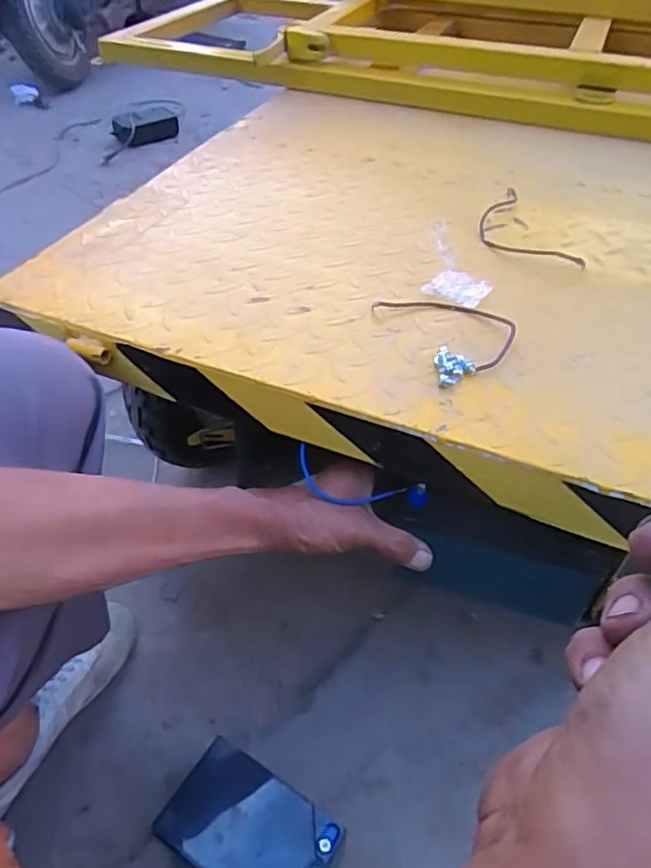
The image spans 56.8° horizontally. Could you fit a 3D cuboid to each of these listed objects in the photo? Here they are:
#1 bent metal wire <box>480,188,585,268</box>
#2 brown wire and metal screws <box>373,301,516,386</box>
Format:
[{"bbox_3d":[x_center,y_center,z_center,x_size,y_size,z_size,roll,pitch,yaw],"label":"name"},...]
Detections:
[{"bbox_3d":[0.184,-0.199,0.584,0.071,0.010,0.150,-11,49,-9],"label":"bent metal wire"},{"bbox_3d":[0.101,-0.085,0.476,0.082,0.010,0.110,-18,50,-14],"label":"brown wire and metal screws"}]

